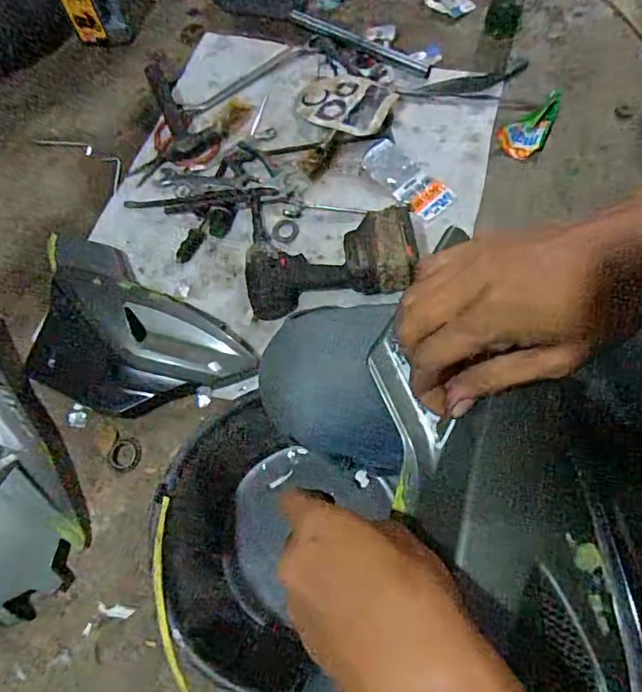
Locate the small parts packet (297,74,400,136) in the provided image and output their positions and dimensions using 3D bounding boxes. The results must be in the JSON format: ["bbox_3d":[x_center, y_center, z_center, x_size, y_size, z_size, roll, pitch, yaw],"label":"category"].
[{"bbox_3d":[0.043,-0.466,0.933,0.186,0.039,0.143,27,70,14],"label":"small parts packet"}]

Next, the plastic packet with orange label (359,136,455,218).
[{"bbox_3d":[0.147,-0.295,0.866,0.078,0.008,0.185,-38,70,-13],"label":"plastic packet with orange label"}]

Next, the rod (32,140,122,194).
[{"bbox_3d":[-0.452,-0.363,0.962,0.228,0.031,0.068,33,72,16],"label":"rod"}]

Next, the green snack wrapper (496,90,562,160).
[{"bbox_3d":[0.373,-0.390,0.870,0.119,0.052,0.074,-37,70,-13],"label":"green snack wrapper"}]

